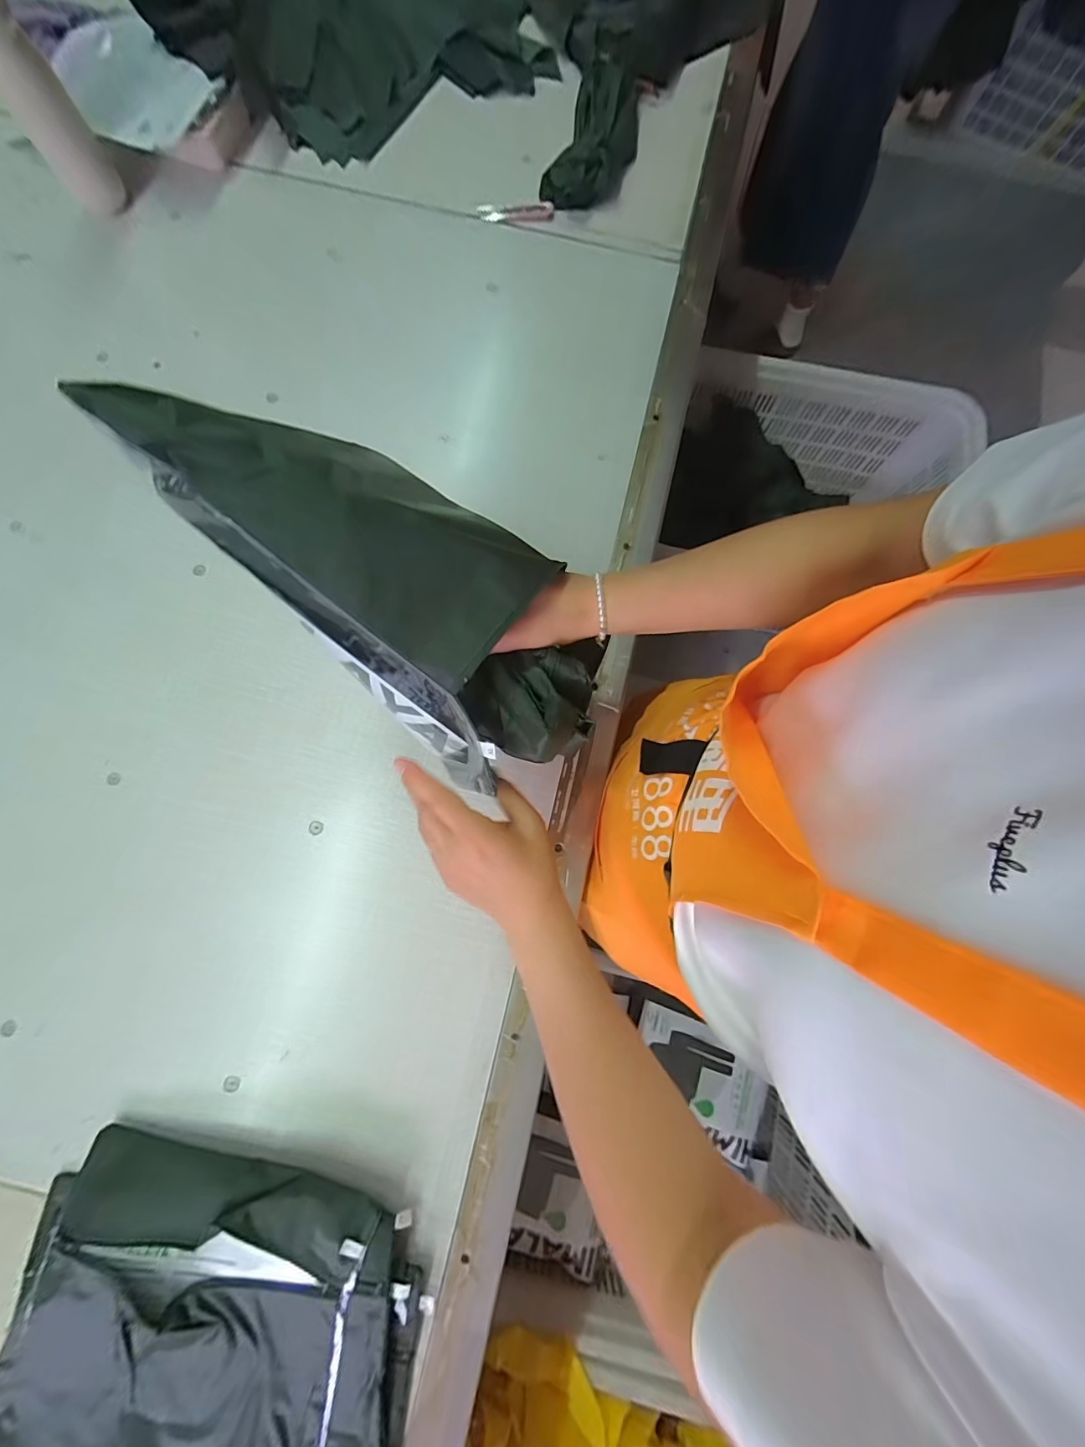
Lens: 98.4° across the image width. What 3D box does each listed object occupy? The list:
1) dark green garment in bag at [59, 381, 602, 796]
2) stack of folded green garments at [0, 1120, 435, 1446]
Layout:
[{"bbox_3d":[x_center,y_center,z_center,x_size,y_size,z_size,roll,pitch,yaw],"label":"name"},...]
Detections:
[{"bbox_3d":[-0.089,-0.089,0.299,0.296,0.080,0.149,40,79,-24],"label":"dark green garment in bag"},{"bbox_3d":[-0.284,0.570,0.370,0.346,0.036,0.366,12,79,1],"label":"stack of folded green garments"}]

